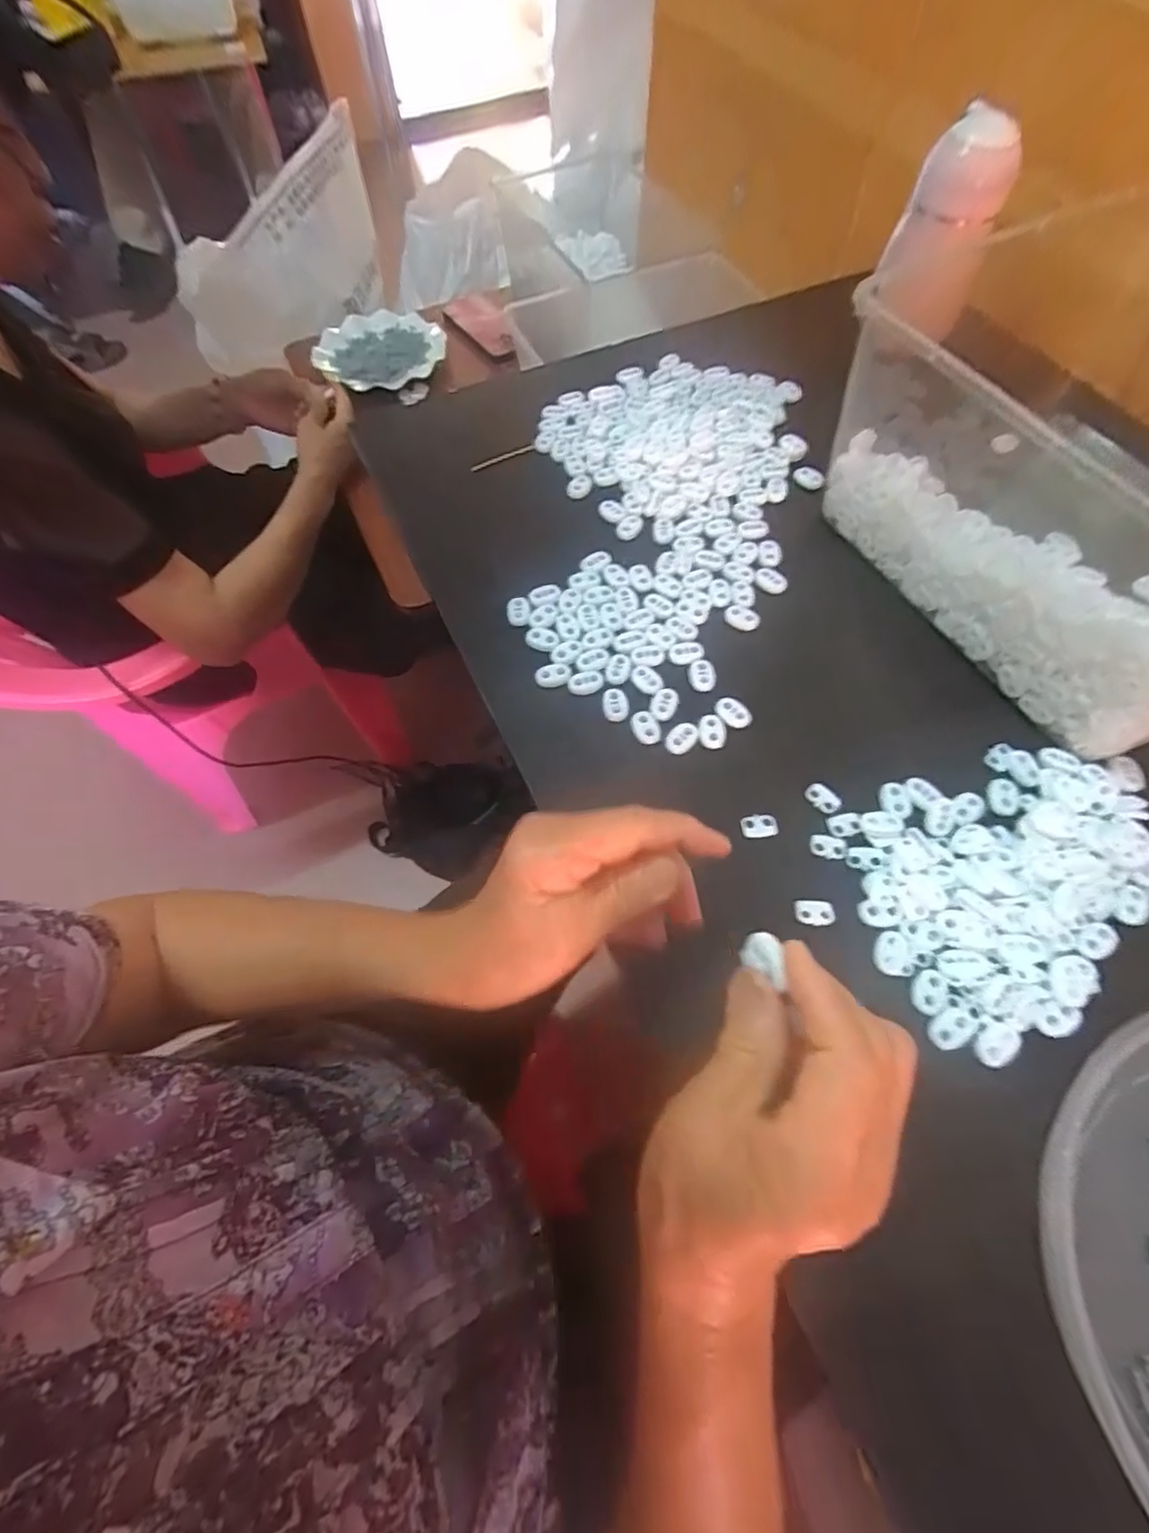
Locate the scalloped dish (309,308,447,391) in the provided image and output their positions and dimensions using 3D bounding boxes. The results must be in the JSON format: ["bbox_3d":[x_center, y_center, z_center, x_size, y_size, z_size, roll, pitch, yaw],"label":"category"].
[{"bbox_3d":[-0.293,-0.618,0.904,0.180,0.039,0.189,0,64,1],"label":"scalloped dish"}]

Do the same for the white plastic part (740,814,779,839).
[{"bbox_3d":[0.107,0.034,0.353,0.021,0.004,0.013,-8,64,-3],"label":"white plastic part"}]

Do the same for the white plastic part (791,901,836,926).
[{"bbox_3d":[0.129,0.078,0.328,0.021,0.004,0.013,1,64,2],"label":"white plastic part"}]

